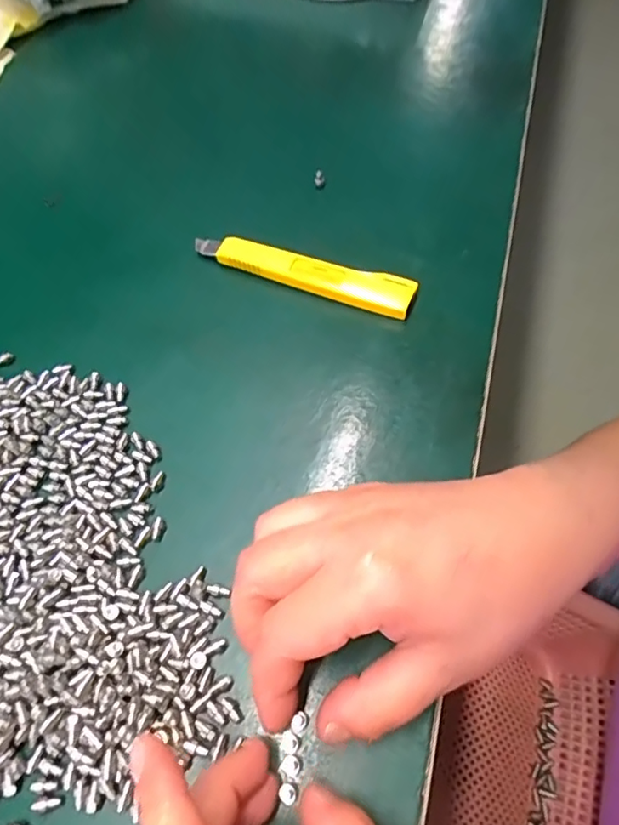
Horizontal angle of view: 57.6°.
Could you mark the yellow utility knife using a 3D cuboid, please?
[{"bbox_3d":[-0.006,-0.079,0.313,0.129,0.011,0.020,19,66,13],"label":"yellow utility knife"}]

